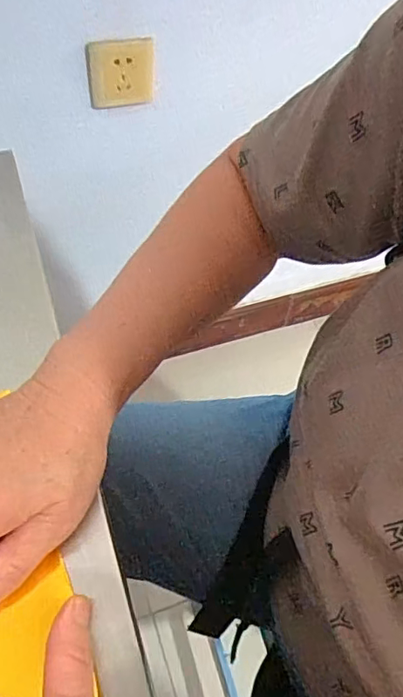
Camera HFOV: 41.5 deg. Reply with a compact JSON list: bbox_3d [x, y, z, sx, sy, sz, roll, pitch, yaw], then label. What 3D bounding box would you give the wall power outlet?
[{"bbox_3d":[-0.111,-0.377,0.734,0.099,0.101,0.016,-23,69,-19],"label":"wall power outlet"}]

